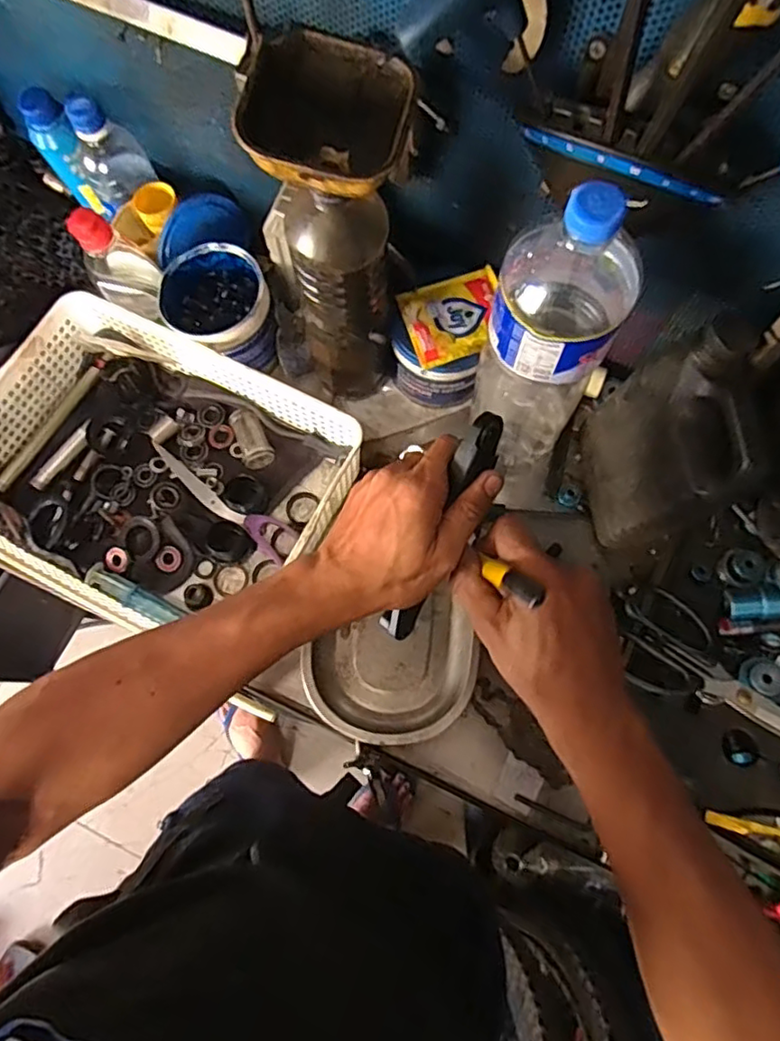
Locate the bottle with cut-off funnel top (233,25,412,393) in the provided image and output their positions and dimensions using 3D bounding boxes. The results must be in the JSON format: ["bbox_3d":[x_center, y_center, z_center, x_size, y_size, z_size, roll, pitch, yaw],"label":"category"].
[{"bbox_3d":[-0.038,-0.191,0.490,0.109,0.312,0.098,-2,73,1],"label":"bottle with cut-off funnel top"}]

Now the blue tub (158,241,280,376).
[{"bbox_3d":[-0.165,-0.206,0.610,0.099,0.081,0.111,-41,76,-10],"label":"blue tub"}]

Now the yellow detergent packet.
[{"bbox_3d":[0.060,-0.184,0.559,0.091,0.008,0.077,-18,74,-4],"label":"yellow detergent packet"}]

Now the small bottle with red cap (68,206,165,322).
[{"bbox_3d":[-0.256,-0.242,0.583,0.063,0.120,0.047,10,74,4],"label":"small bottle with red cap"}]

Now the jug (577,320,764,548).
[{"bbox_3d":[0.222,-0.056,0.511,0.080,0.178,0.125,6,74,3],"label":"jug"}]

